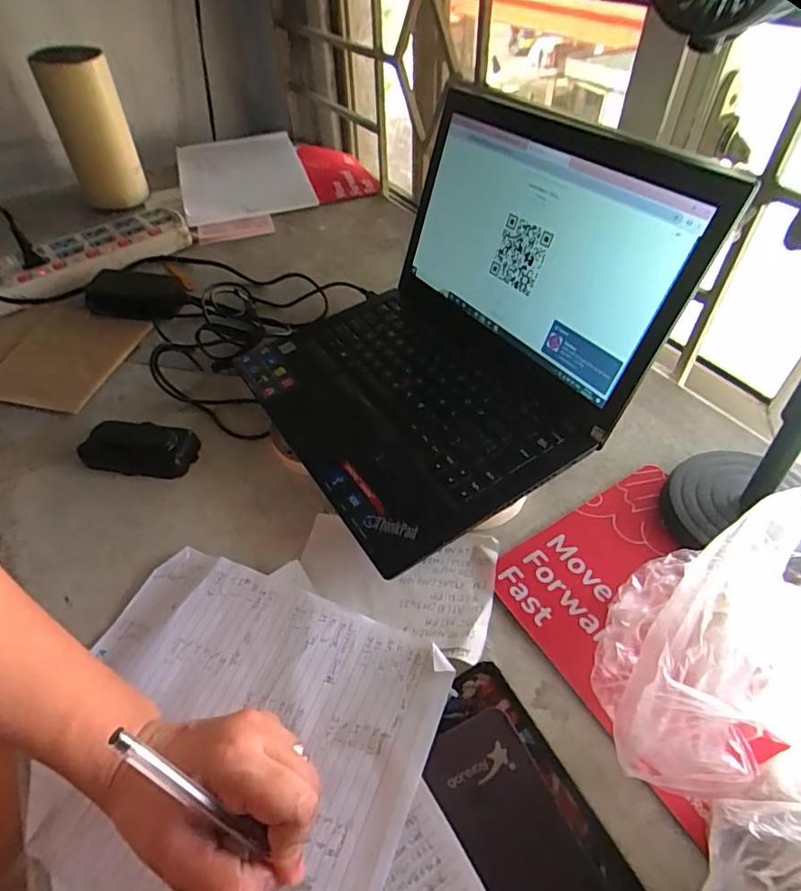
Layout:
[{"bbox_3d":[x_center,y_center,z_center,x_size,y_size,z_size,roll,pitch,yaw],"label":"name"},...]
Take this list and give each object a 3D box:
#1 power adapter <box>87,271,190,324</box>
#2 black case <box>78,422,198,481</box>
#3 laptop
[{"bbox_3d":[-0.330,-0.187,0.652,0.131,0.029,0.063,10,49,11],"label":"power adapter"},{"bbox_3d":[-0.249,0.001,0.496,0.107,0.023,0.052,7,48,8],"label":"black case"},{"bbox_3d":[0.021,-0.117,0.444,0.290,0.198,0.313,-27,52,-21],"label":"laptop"}]

